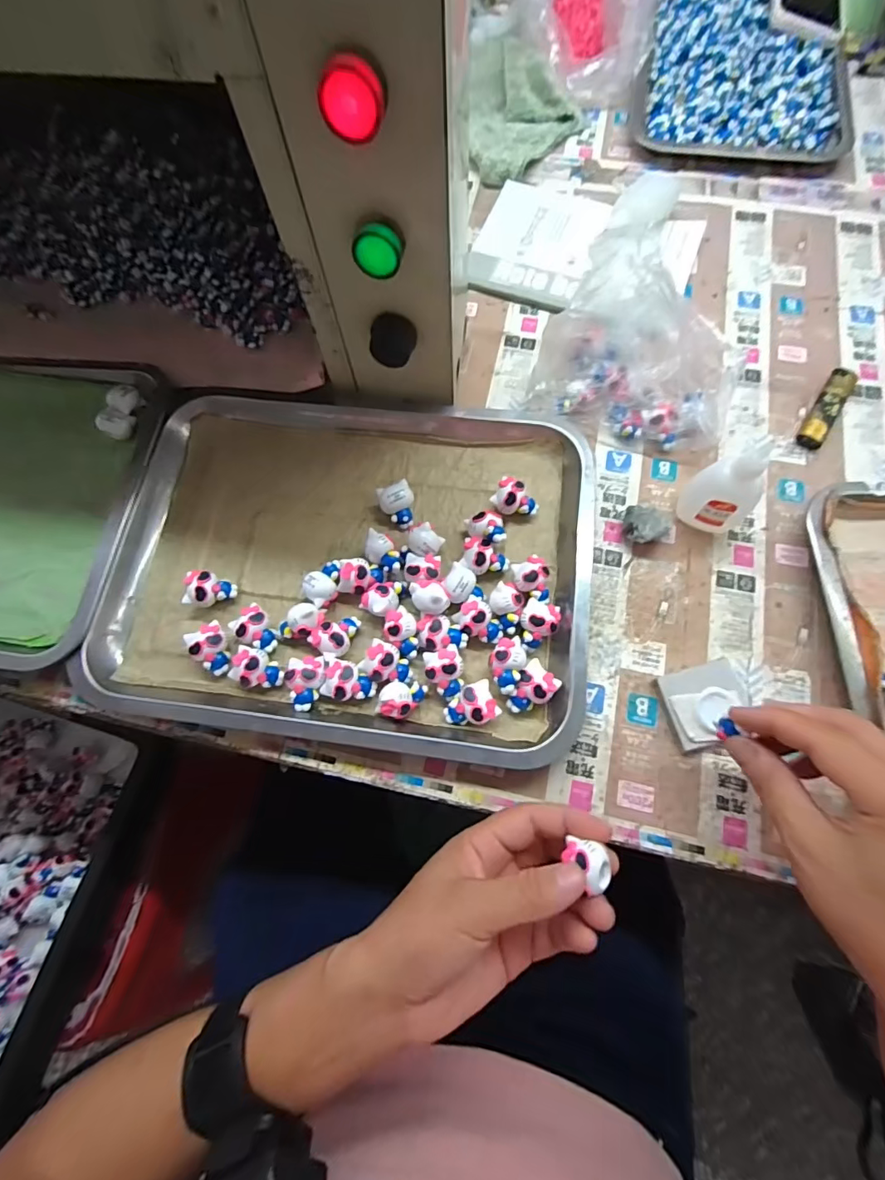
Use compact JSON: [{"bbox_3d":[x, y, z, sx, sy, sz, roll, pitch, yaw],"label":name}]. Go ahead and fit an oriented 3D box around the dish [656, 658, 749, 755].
[{"bbox_3d":[0.175,0.076,0.321,0.053,0.016,0.050,-17,72,-3],"label":"dish"}]

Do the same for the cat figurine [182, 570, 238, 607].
[{"bbox_3d":[-0.169,0.001,0.353,0.032,0.020,0.024,10,72,5],"label":"cat figurine"}]

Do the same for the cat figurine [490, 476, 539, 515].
[{"bbox_3d":[0.052,-0.067,0.364,0.026,0.022,0.033,-38,74,-10],"label":"cat figurine"}]

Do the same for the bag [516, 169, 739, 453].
[{"bbox_3d":[0.151,-0.183,0.358,0.146,0.099,0.096,21,74,9],"label":"bag"}]

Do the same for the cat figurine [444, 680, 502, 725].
[{"bbox_3d":[0.018,0.077,0.318,0.034,0.019,0.026,-25,73,-6],"label":"cat figurine"}]

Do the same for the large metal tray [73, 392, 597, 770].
[{"bbox_3d":[-0.067,-0.030,0.358,0.339,0.027,0.262,8,72,5],"label":"large metal tray"}]

